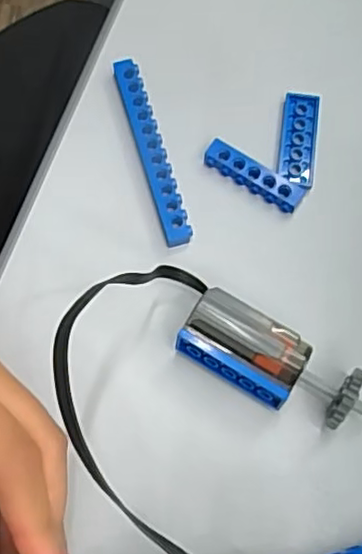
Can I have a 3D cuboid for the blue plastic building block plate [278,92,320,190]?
[{"bbox_3d":[0.054,-0.063,0.293,0.016,0.005,0.046,6,71,3],"label":"blue plastic building block plate"}]

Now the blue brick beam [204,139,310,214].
[{"bbox_3d":[0.033,-0.045,0.285,0.047,0.007,0.013,29,74,10],"label":"blue brick beam"}]

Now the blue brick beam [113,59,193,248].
[{"bbox_3d":[-0.013,-0.058,0.290,0.012,0.009,0.092,-16,72,-5],"label":"blue brick beam"}]

